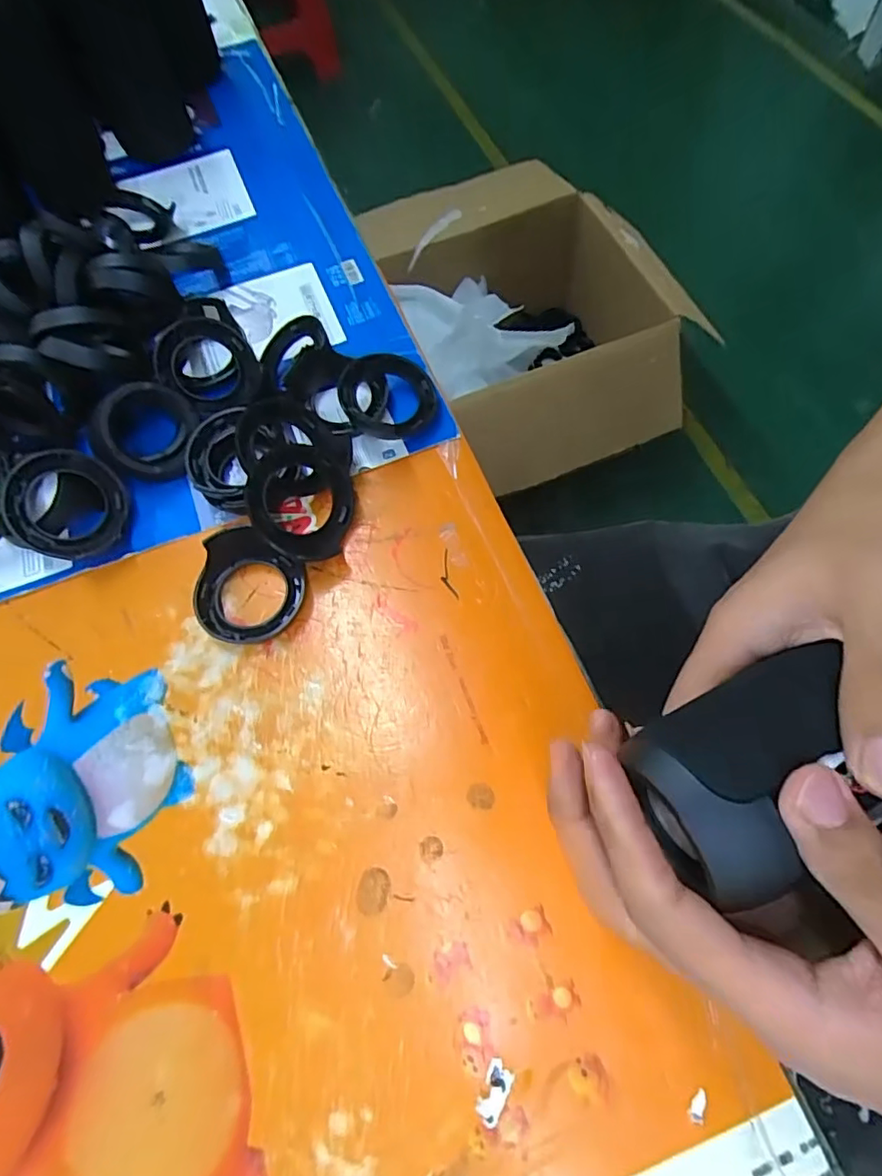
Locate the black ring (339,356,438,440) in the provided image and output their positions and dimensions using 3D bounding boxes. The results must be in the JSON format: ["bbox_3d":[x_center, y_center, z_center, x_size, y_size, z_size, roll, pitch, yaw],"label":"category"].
[{"bbox_3d":[-0.035,-0.122,0.379,0.060,0.017,0.058,-8,71,-15],"label":"black ring"}]

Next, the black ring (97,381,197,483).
[{"bbox_3d":[-0.184,-0.098,0.366,0.053,0.017,0.059,11,85,-20],"label":"black ring"}]

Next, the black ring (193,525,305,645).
[{"bbox_3d":[-0.116,-0.001,0.338,0.074,0.012,0.060,35,72,17],"label":"black ring"}]

